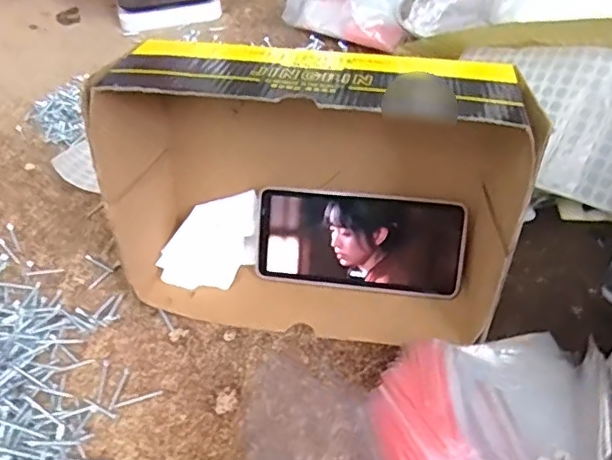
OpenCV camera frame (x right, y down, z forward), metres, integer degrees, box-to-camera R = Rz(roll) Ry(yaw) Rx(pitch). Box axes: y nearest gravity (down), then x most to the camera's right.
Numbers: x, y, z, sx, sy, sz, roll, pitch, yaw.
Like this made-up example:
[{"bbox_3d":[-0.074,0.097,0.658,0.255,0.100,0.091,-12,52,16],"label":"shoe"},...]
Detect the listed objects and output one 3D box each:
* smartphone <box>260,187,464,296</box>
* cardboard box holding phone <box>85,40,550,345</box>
[{"bbox_3d":[0.042,0.009,0.465,0.161,0.078,0.005,5,12,8],"label":"smartphone"},{"bbox_3d":[0.004,-0.025,0.422,0.275,0.183,0.110,6,45,9],"label":"cardboard box holding phone"}]

